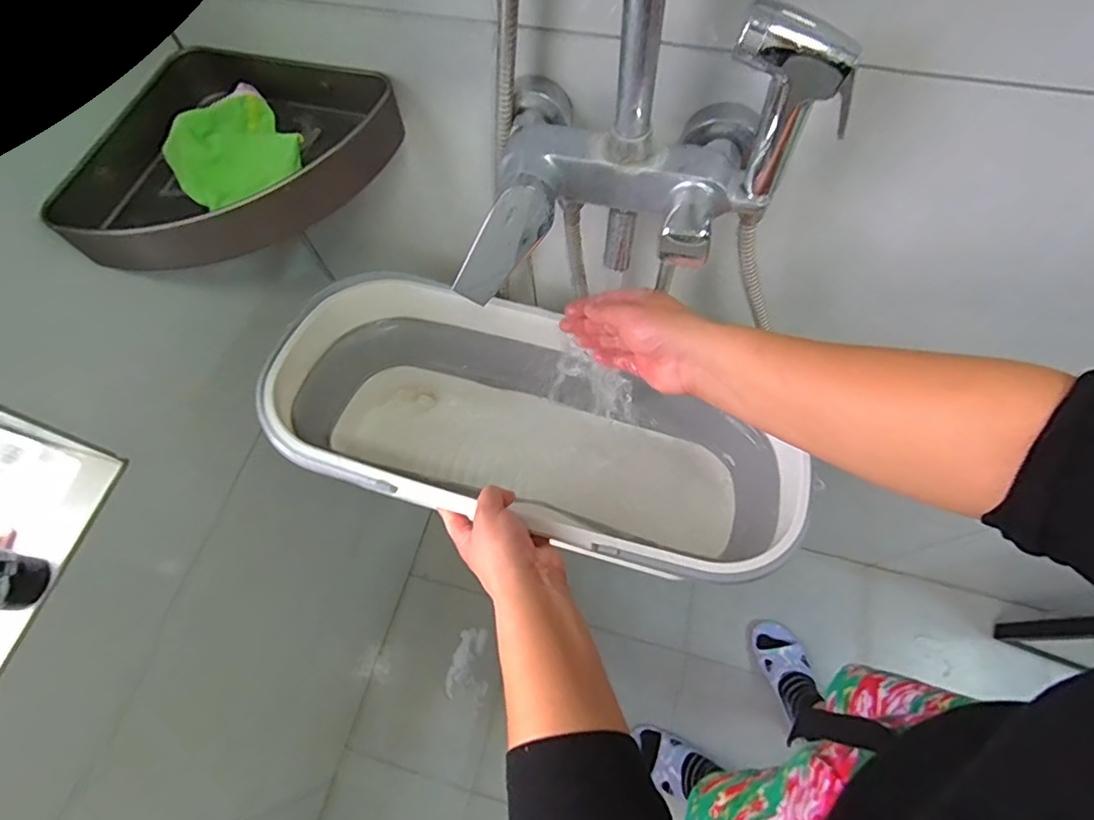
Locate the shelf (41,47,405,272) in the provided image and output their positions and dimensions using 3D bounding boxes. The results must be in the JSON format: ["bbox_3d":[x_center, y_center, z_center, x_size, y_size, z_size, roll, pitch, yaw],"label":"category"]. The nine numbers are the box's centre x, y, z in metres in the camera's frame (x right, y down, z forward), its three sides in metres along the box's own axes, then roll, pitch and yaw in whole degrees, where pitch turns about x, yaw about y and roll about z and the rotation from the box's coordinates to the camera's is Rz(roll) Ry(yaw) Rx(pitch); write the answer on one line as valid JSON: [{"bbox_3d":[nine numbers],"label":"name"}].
[{"bbox_3d":[-0.259,-0.203,0.453,0.202,0.055,0.221,18,66,5],"label":"shelf"}]

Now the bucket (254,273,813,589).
[{"bbox_3d":[-0.025,0.031,0.627,0.538,0.238,0.245,16,66,4],"label":"bucket"}]

